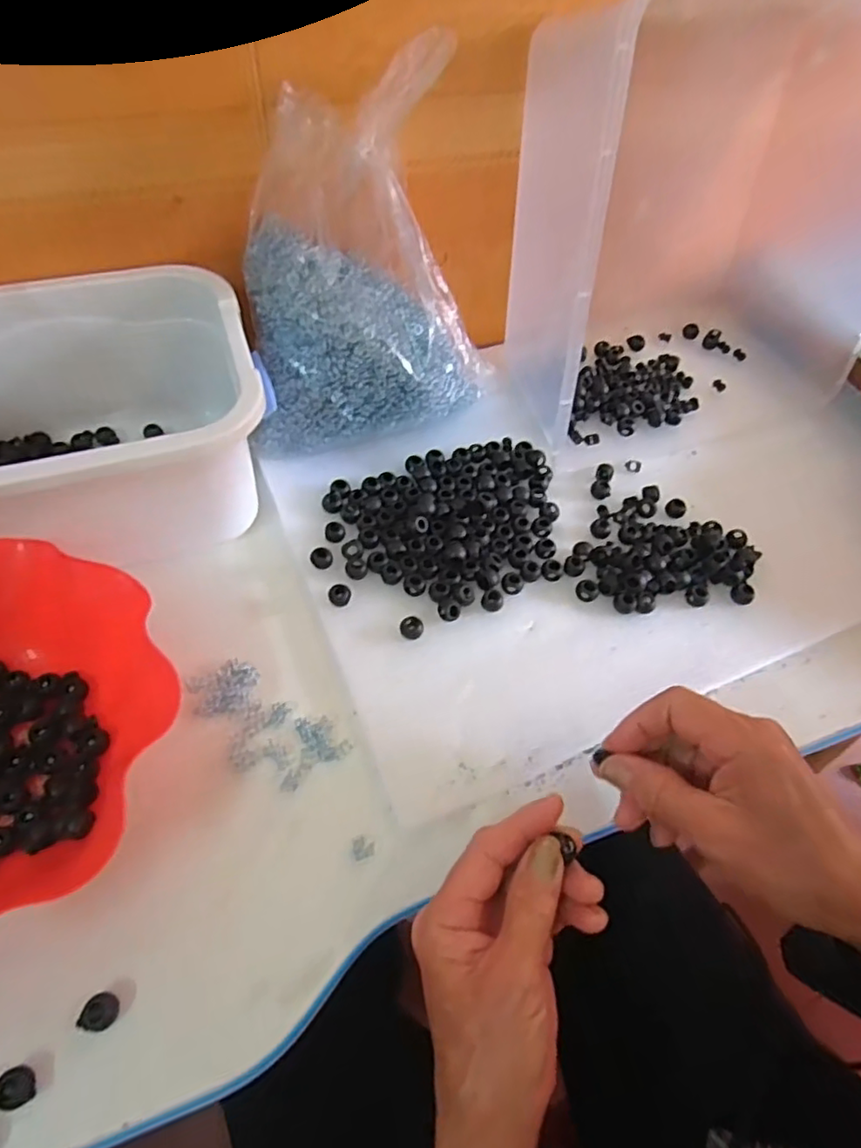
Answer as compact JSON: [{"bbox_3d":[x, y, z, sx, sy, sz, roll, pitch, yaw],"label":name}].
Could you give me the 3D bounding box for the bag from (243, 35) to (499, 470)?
[{"bbox_3d":[-0.039,-0.209,0.434,0.178,0.211,0.124,-4,56,-7],"label":"bag"}]

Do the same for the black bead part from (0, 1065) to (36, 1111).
[{"bbox_3d":[-0.184,0.229,0.274,0.013,0.012,0.015,-15,58,-14],"label":"black bead part"}]

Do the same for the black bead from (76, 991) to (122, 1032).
[{"bbox_3d":[-0.157,0.208,0.292,0.018,0.010,0.015,-14,58,-14],"label":"black bead"}]

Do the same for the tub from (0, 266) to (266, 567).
[{"bbox_3d":[-0.239,-0.093,0.415,0.242,0.124,0.182,-15,58,-14],"label":"tub"}]

